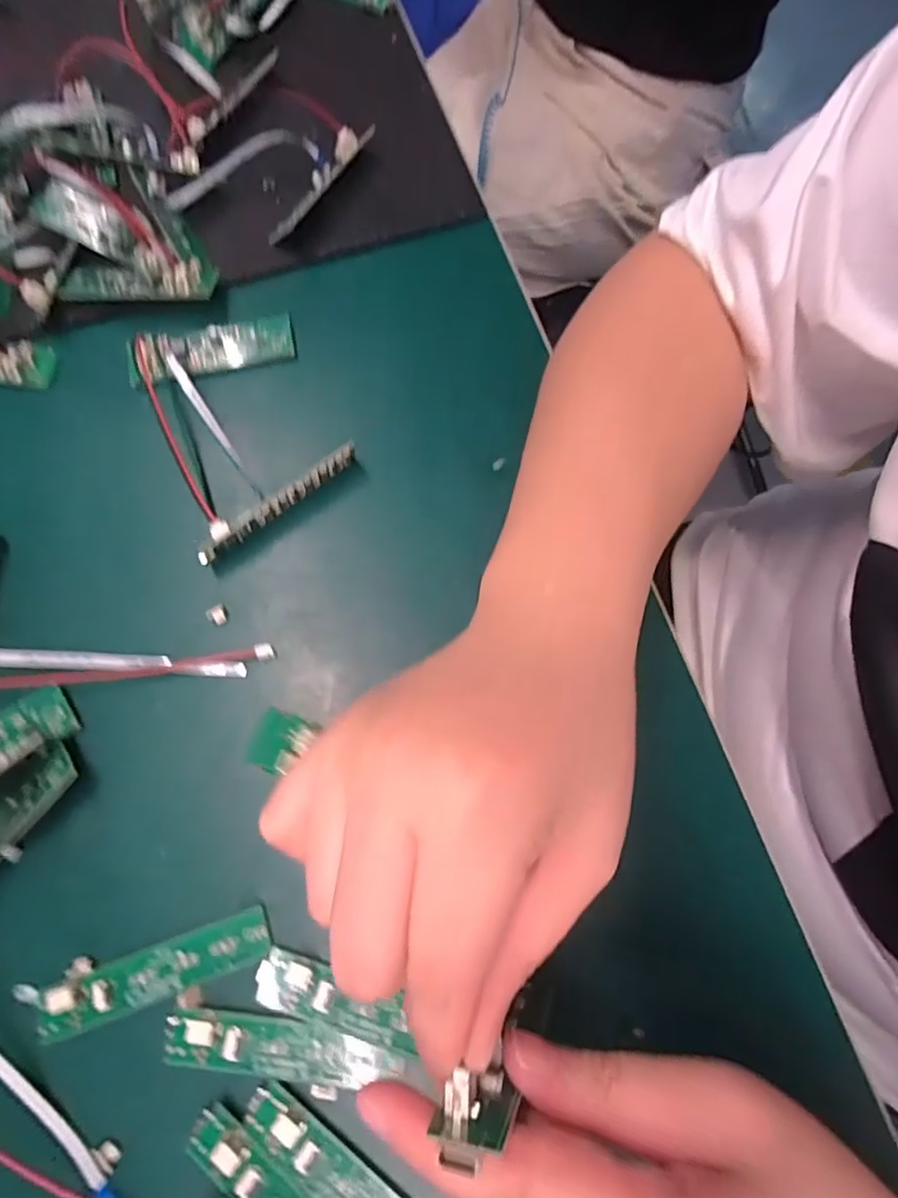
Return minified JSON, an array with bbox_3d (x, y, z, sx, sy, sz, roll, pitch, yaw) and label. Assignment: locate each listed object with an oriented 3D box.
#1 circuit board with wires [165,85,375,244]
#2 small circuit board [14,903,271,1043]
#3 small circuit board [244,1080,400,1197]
[{"bbox_3d":[-0.097,-0.239,0.322,0.080,0.032,0.085,22,74,10],"label":"circuit board with wires"},{"bbox_3d":[-0.111,0.136,0.214,0.088,0.008,0.020,-18,71,-3],"label":"small circuit board"},{"bbox_3d":[-0.032,0.195,0.193,0.085,0.009,0.018,36,77,14],"label":"small circuit board"}]

